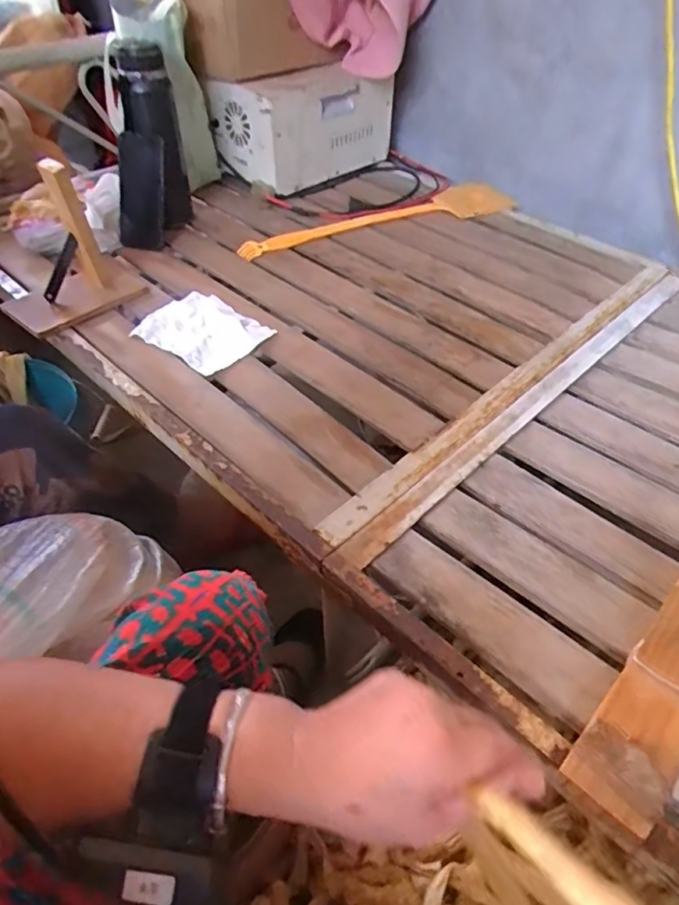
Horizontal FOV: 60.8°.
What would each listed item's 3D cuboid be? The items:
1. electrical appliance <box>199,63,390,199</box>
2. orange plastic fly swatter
[{"bbox_3d":[-0.062,-0.625,1.102,0.320,0.189,0.170,-35,57,-29],"label":"electrical appliance"},{"bbox_3d":[0.068,-0.404,0.995,0.500,0.024,0.112,-14,46,-14],"label":"orange plastic fly swatter"}]

